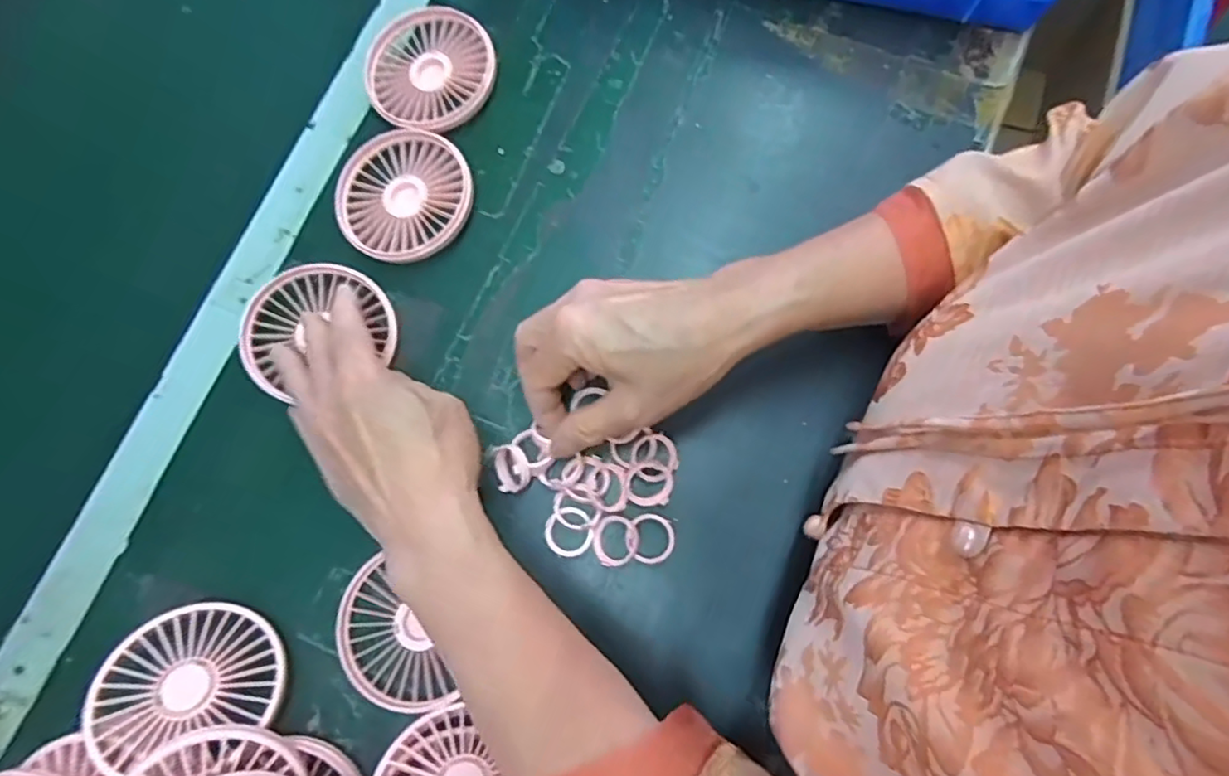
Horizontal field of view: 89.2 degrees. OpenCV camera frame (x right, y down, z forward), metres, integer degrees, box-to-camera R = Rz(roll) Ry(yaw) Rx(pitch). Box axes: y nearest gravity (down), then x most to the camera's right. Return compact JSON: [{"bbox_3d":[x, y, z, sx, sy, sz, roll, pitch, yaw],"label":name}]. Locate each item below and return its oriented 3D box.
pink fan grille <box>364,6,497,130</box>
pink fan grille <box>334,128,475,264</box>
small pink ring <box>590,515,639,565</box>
[{"bbox_3d":[-0.124,-0.213,0.421,0.084,0.018,0.085,-1,77,3],"label":"pink fan grille"},{"bbox_3d":[-0.136,-0.124,0.405,0.086,0.018,0.086,-1,77,3],"label":"pink fan grille"},{"bbox_3d":[0.000,0.086,0.352,0.027,0.005,0.024,-43,70,4],"label":"small pink ring"}]

